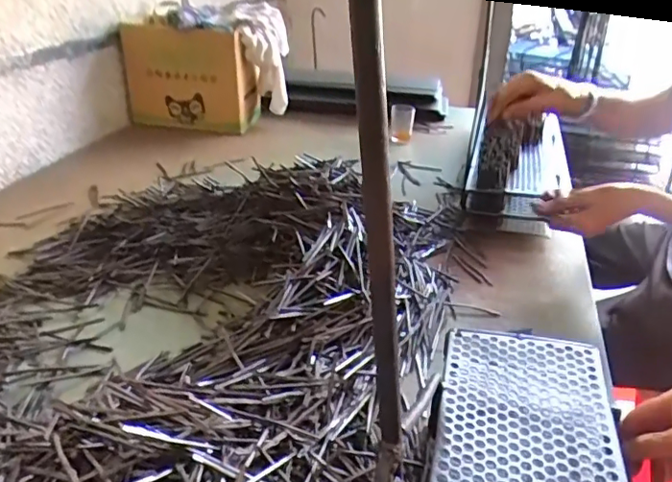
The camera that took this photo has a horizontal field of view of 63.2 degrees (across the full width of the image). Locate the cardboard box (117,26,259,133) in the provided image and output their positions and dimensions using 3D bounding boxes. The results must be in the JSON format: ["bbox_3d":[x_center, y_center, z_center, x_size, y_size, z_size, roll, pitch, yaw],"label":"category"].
[{"bbox_3d":[-0.352,-0.403,1.336,0.299,0.236,0.103,4,30,8],"label":"cardboard box"}]

